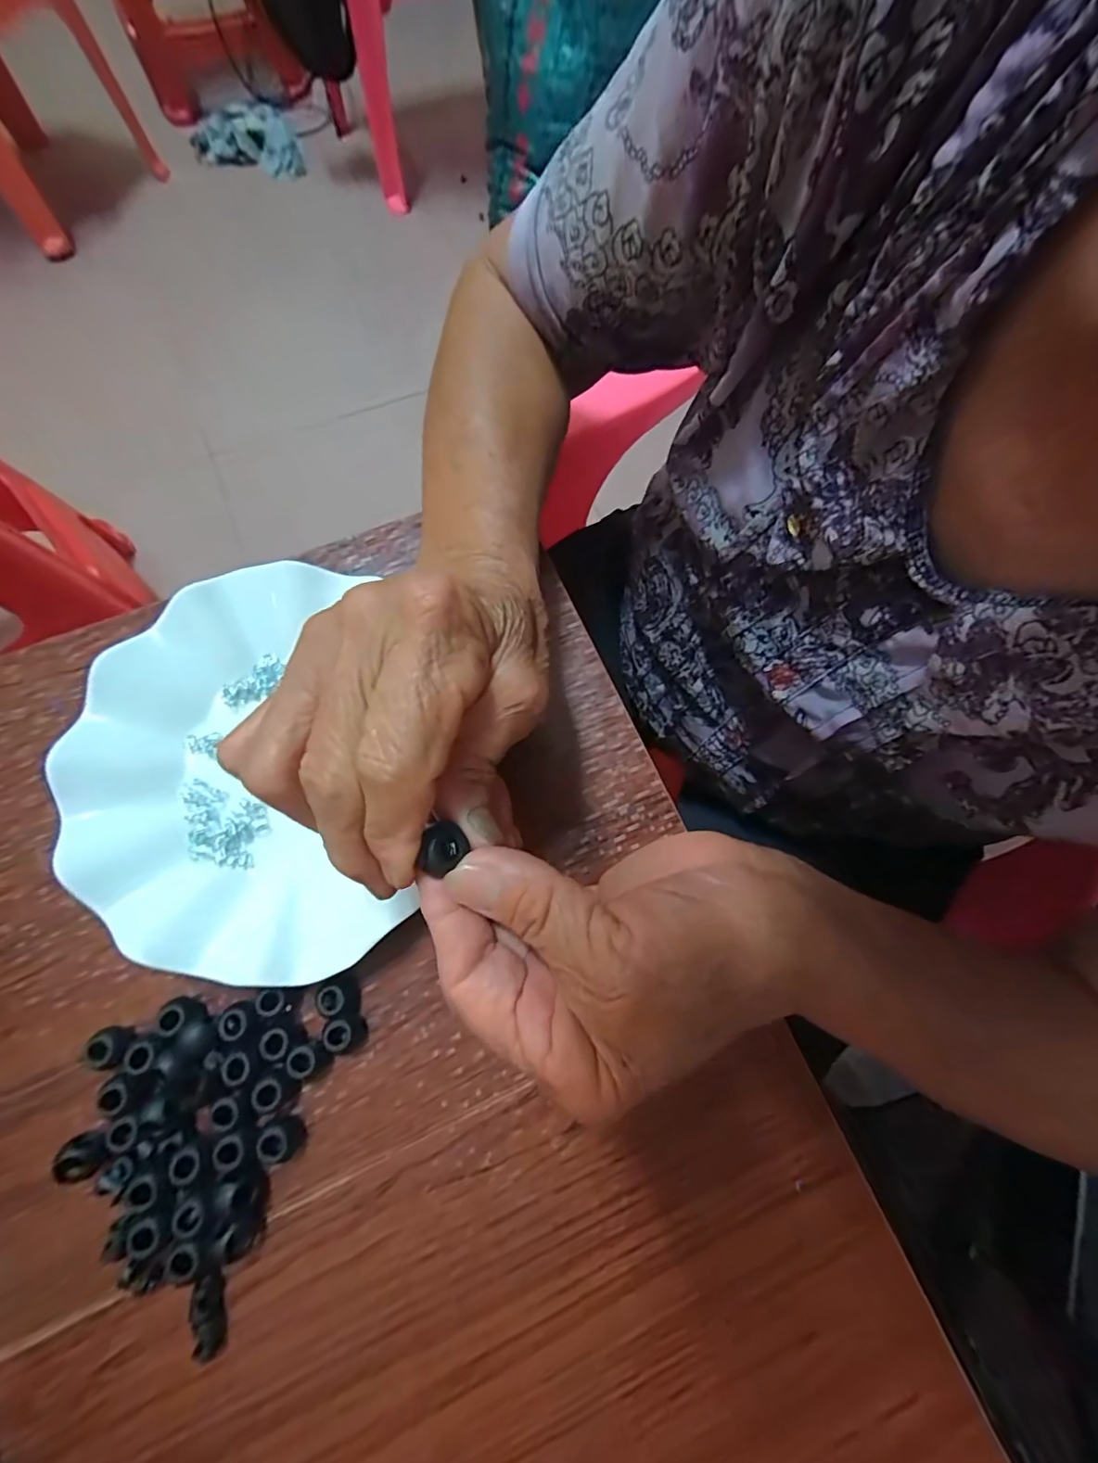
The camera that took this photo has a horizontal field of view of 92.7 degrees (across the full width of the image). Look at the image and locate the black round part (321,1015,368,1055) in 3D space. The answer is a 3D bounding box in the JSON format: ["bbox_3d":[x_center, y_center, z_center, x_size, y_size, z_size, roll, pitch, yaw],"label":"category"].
[{"bbox_3d":[-0.085,0.127,0.219,0.014,0.014,0.014,0,73,-1],"label":"black round part"}]

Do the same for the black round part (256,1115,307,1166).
[{"bbox_3d":[-0.106,0.163,0.209,0.013,0.013,0.015,-34,77,-11],"label":"black round part"}]

